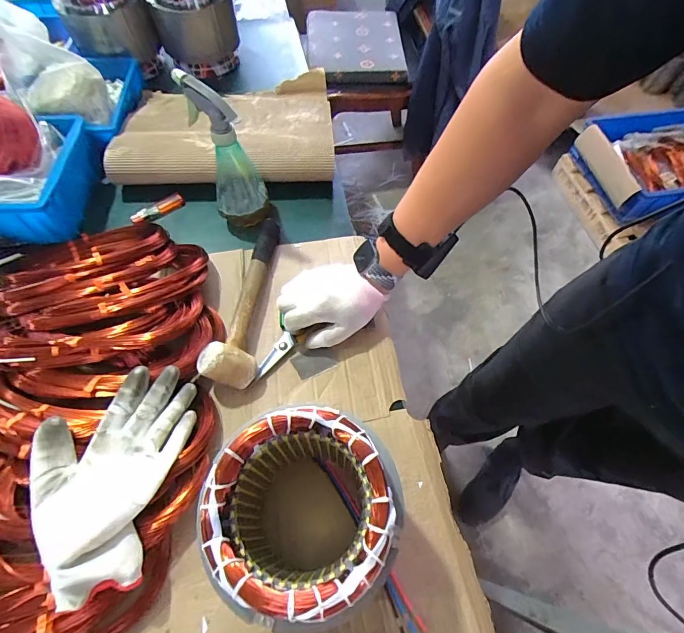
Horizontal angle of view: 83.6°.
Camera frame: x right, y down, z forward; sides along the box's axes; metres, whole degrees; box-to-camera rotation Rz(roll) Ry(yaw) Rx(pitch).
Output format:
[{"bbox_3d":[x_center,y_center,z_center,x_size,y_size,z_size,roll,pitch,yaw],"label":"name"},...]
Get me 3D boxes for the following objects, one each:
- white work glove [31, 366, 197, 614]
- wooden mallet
[{"bbox_3d":[-0.217,0.149,0.368,0.133,0.024,0.193,-1,58,-20],"label":"white work glove"},{"bbox_3d":[-0.127,-0.034,0.507,0.059,0.059,0.271,3,61,1],"label":"wooden mallet"}]

